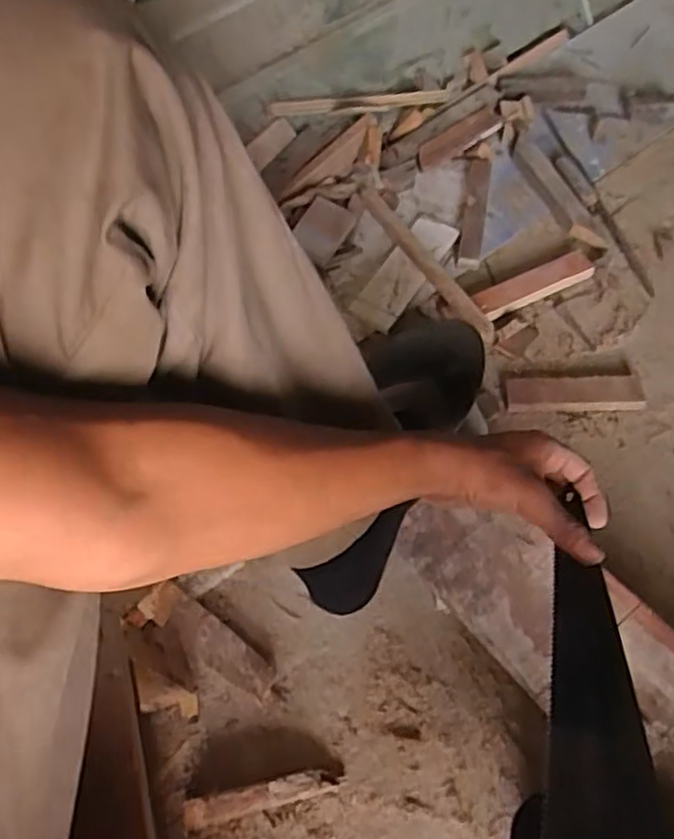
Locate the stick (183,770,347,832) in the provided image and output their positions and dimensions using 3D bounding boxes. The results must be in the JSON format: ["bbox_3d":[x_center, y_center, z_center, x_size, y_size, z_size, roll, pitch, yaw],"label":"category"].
[{"bbox_3d":[-0.065,0.331,0.613,0.141,0.026,0.022,-12,63,-3],"label":"stick"}]

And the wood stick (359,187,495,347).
[{"bbox_3d":[0.109,-0.198,0.865,0.024,0.017,0.278,-29,65,-12],"label":"wood stick"}]

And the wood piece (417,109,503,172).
[{"bbox_3d":[0.167,-0.385,0.961,0.138,0.012,0.043,-31,65,-12],"label":"wood piece"}]

